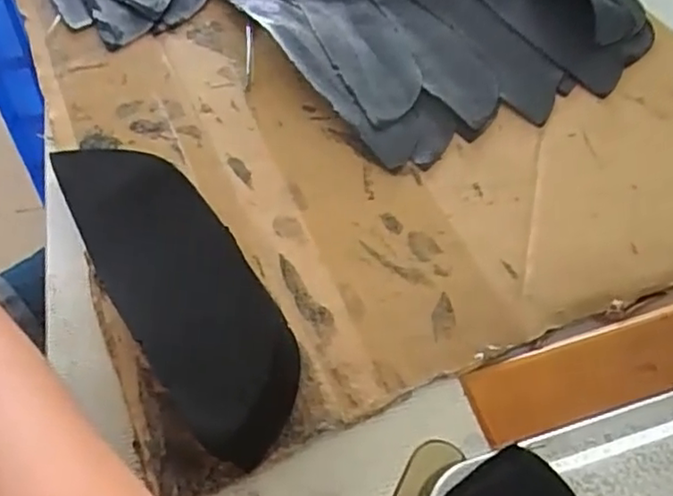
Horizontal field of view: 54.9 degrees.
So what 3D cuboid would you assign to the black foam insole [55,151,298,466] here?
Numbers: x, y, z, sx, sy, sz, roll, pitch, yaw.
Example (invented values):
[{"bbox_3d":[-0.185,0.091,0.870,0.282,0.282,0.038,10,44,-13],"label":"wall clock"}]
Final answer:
[{"bbox_3d":[-0.062,0.011,0.251,0.049,0.024,0.152,-29,58,-24],"label":"black foam insole"}]

